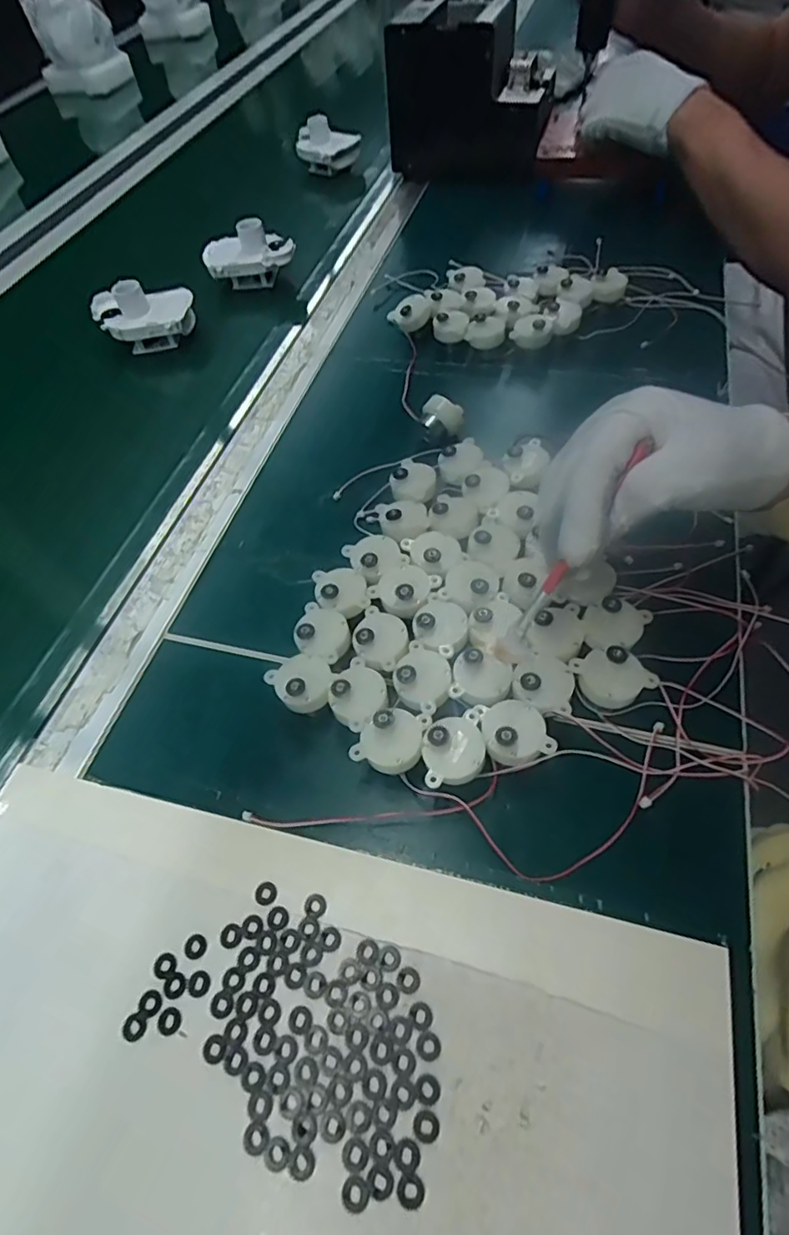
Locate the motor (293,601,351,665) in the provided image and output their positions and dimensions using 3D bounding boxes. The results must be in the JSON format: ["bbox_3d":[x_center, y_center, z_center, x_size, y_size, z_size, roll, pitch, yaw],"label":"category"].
[{"bbox_3d":[-0.041,0.014,0.352,0.036,0.031,0.032,21,61,18],"label":"motor"}]

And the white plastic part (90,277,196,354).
[{"bbox_3d":[-0.251,-0.300,0.581,0.095,0.055,0.061,-10,55,-1],"label":"white plastic part"}]

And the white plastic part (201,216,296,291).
[{"bbox_3d":[-0.156,-0.386,0.631,0.091,0.055,0.060,-18,56,-7],"label":"white plastic part"}]

